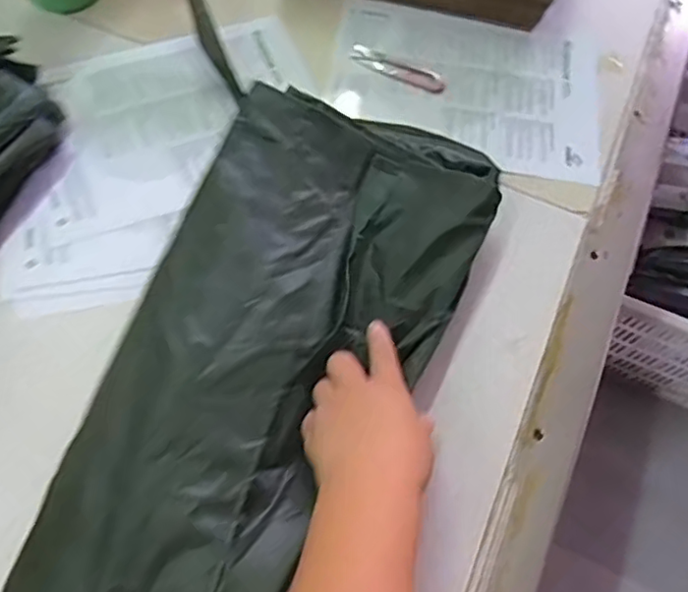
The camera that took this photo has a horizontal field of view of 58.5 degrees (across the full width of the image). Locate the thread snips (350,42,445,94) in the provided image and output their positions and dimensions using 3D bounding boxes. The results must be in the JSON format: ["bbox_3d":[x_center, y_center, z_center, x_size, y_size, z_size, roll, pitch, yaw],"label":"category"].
[{"bbox_3d":[0.056,-0.242,0.649,0.108,0.007,0.027,29,67,10],"label":"thread snips"}]

